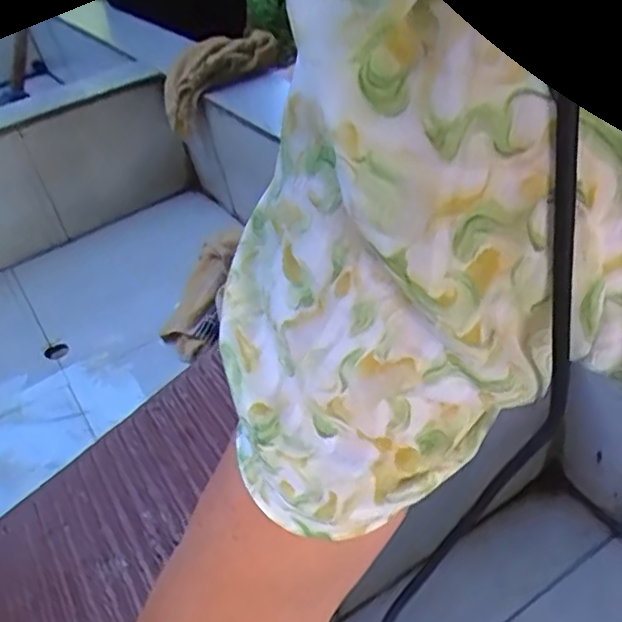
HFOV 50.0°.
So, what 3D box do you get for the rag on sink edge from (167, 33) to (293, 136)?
[{"bbox_3d":[-0.107,-0.287,0.814,0.162,0.068,0.096,-34,42,-6],"label":"rag on sink edge"}]

